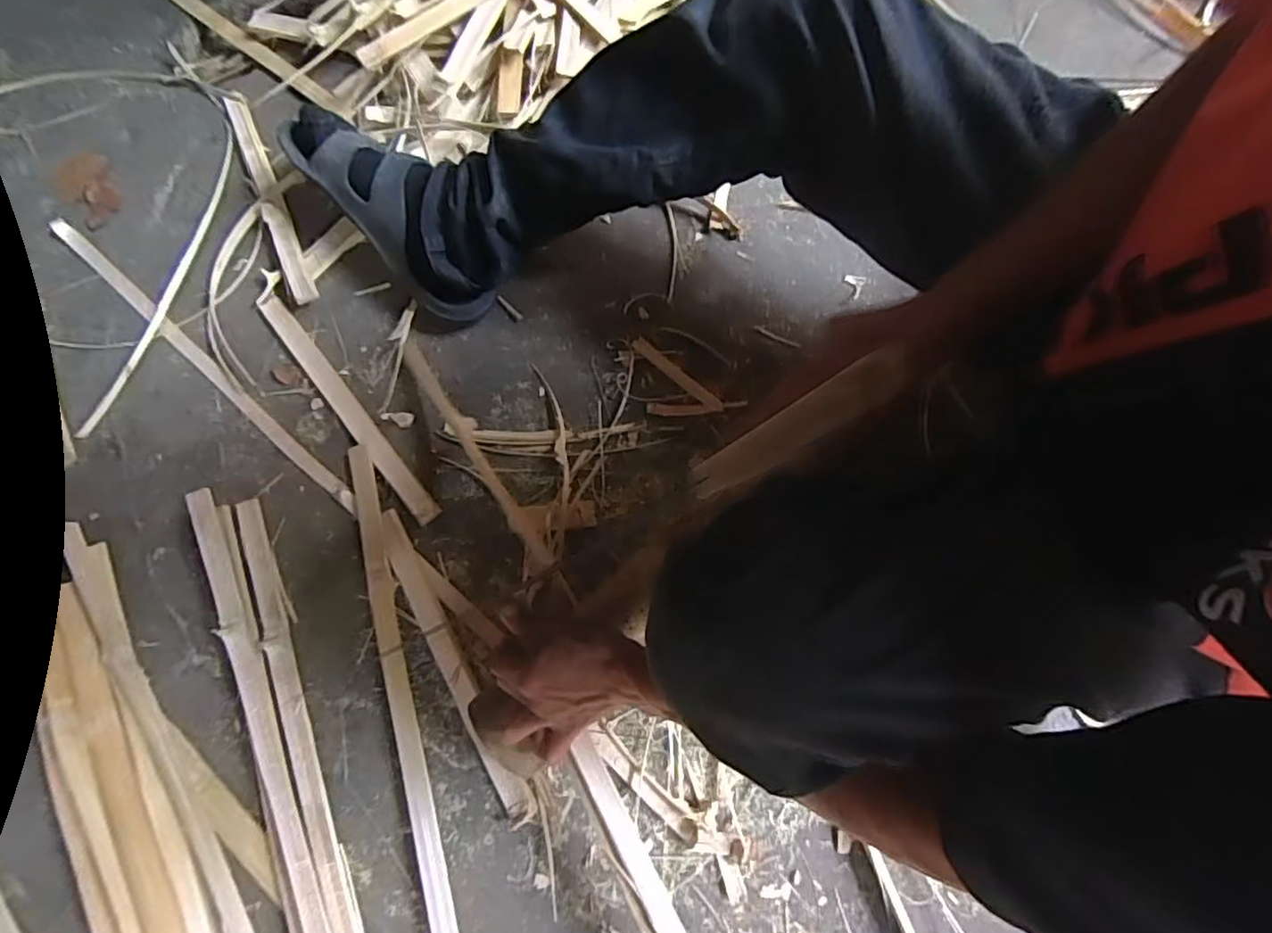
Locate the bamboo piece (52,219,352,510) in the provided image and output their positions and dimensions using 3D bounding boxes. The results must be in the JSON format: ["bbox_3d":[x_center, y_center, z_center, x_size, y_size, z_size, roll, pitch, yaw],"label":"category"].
[{"bbox_3d":[-0.448,-0.108,0.622,0.468,0.009,0.021,40,84,9],"label":"bamboo piece"}]

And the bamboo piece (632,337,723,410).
[{"bbox_3d":[0.040,-0.090,0.597,0.110,0.006,0.011,43,81,10],"label":"bamboo piece"}]

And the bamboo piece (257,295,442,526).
[{"bbox_3d":[-0.290,-0.061,0.604,0.025,0.008,0.298,-39,78,-8],"label":"bamboo piece"}]

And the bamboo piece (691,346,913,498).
[{"bbox_3d":[0.086,-0.020,0.334,0.124,0.010,0.023,-31,76,20],"label":"bamboo piece"}]

